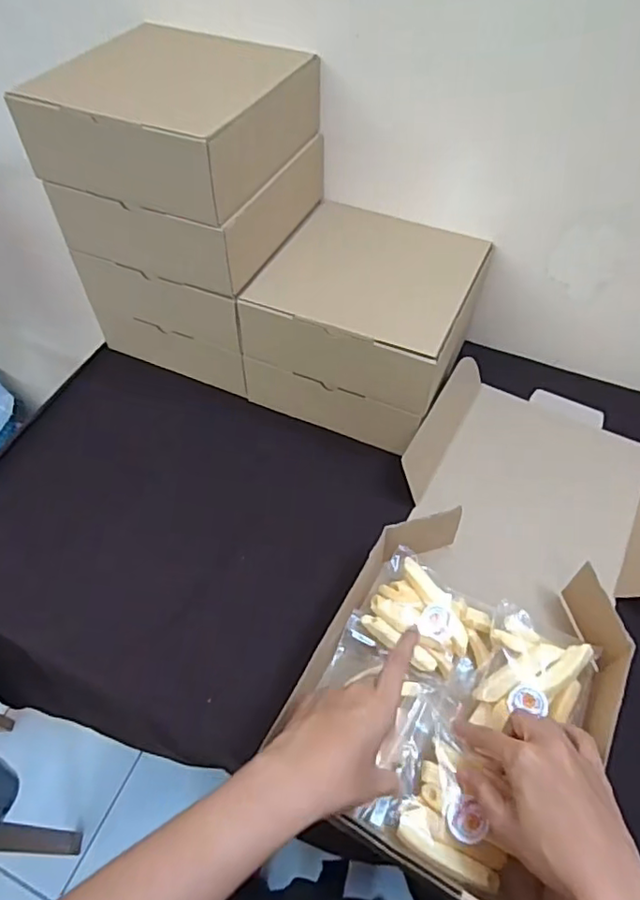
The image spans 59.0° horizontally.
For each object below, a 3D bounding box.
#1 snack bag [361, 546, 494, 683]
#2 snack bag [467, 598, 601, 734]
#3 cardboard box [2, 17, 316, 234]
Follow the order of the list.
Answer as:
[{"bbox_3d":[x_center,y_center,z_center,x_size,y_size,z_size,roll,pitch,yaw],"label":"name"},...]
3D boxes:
[{"bbox_3d":[0.092,0.146,0.488,0.107,0.034,0.082,32,65,21],"label":"snack bag"},{"bbox_3d":[0.175,0.183,0.455,0.086,0.027,0.093,17,60,13],"label":"snack bag"},{"bbox_3d":[-0.137,-0.324,0.549,0.209,0.073,0.207,19,56,15],"label":"cardboard box"}]

